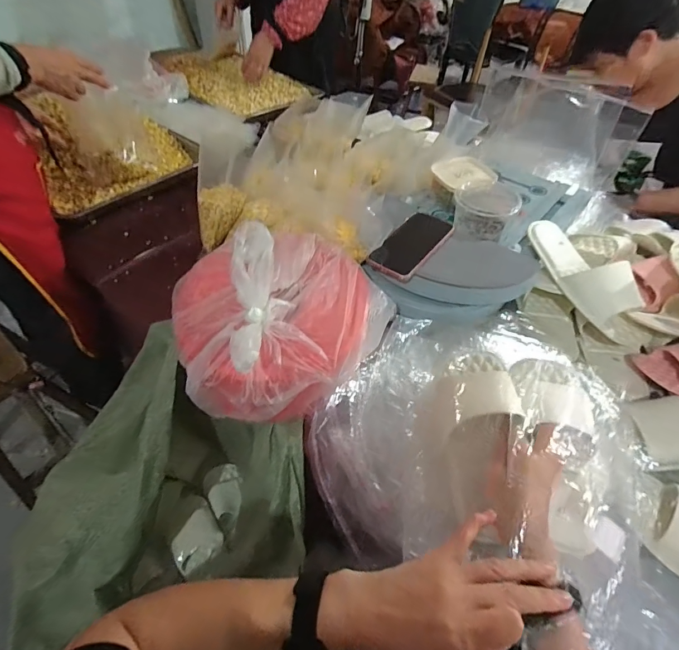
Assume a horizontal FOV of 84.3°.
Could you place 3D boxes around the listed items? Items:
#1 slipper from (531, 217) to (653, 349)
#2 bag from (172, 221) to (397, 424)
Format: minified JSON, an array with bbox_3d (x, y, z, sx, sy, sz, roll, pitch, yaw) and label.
[{"bbox_3d":[0.414,-0.079,0.632,0.093,0.075,0.260,-19,67,-14],"label":"slipper"},{"bbox_3d":[-0.069,-0.029,0.515,0.302,0.195,0.245,-19,52,-18],"label":"bag"}]

